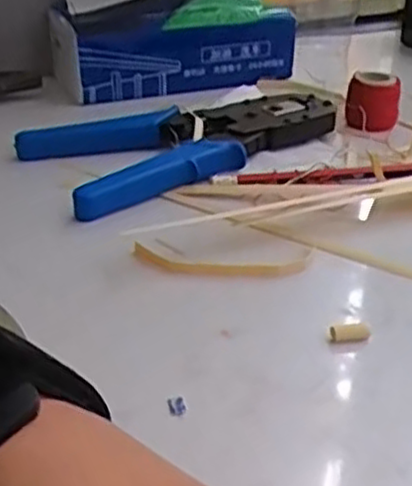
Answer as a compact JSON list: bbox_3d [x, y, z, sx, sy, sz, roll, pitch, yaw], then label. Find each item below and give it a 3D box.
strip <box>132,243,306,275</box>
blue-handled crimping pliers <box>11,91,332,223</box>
[{"bbox_3d":[0.004,0.008,0.334,0.079,0.004,0.017,4,29,9],"label":"strip"},{"bbox_3d":[-0.011,-0.065,0.455,0.193,0.020,0.093,-20,34,-31],"label":"blue-handled crimping pliers"}]

